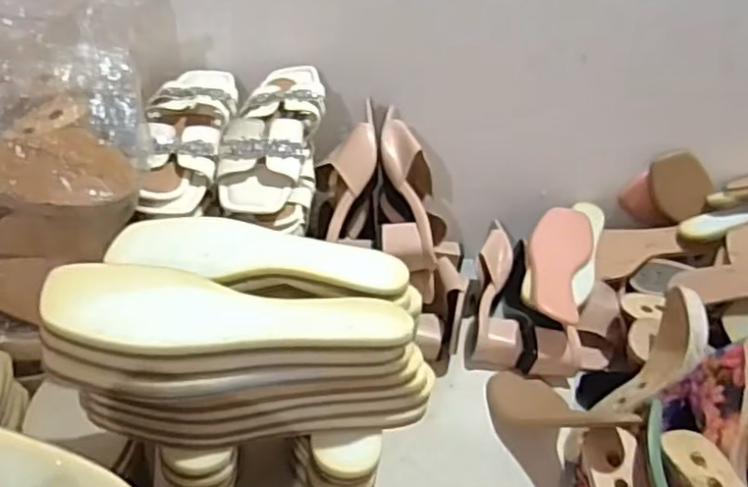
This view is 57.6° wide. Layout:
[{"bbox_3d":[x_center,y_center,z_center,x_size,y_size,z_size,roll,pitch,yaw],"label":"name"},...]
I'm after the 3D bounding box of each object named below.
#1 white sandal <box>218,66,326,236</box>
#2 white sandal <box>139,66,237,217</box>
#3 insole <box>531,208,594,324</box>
[{"bbox_3d":[-0.115,-0.128,0.786,0.109,0.076,0.249,5,51,-2],"label":"white sandal"},{"bbox_3d":[-0.207,-0.126,0.789,0.103,0.065,0.237,0,36,-9],"label":"white sandal"},{"bbox_3d":[0.248,0.020,0.918,0.078,0.020,0.229,16,37,13],"label":"insole"}]

